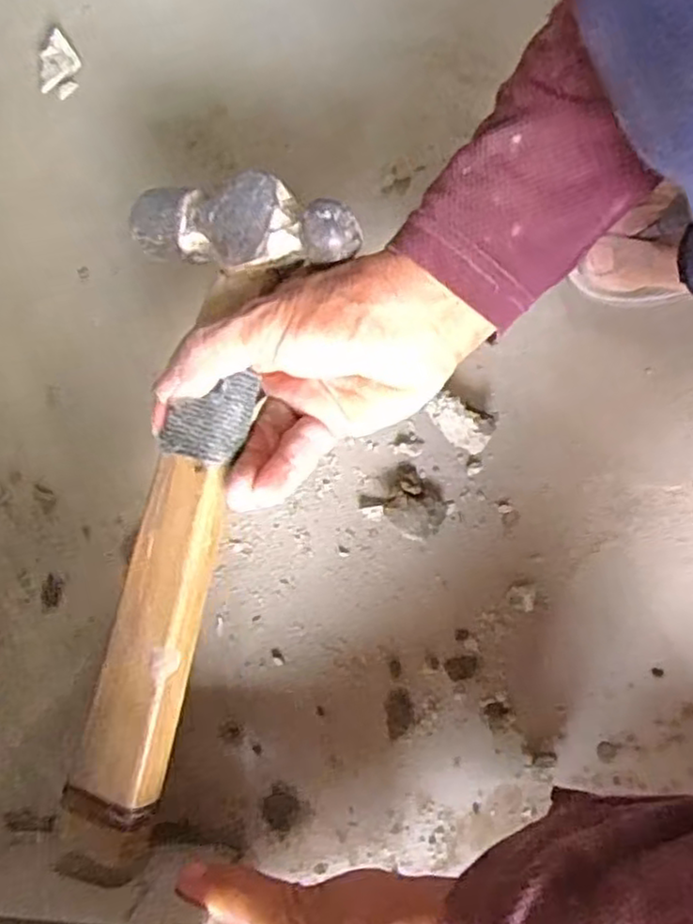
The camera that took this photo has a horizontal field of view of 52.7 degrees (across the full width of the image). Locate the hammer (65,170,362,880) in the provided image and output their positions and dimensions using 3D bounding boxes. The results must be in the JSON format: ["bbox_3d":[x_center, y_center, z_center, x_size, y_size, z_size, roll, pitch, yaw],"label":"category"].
[{"bbox_3d":[-0.077,0.028,0.305,0.095,0.034,0.300,13,91,3],"label":"hammer"}]

